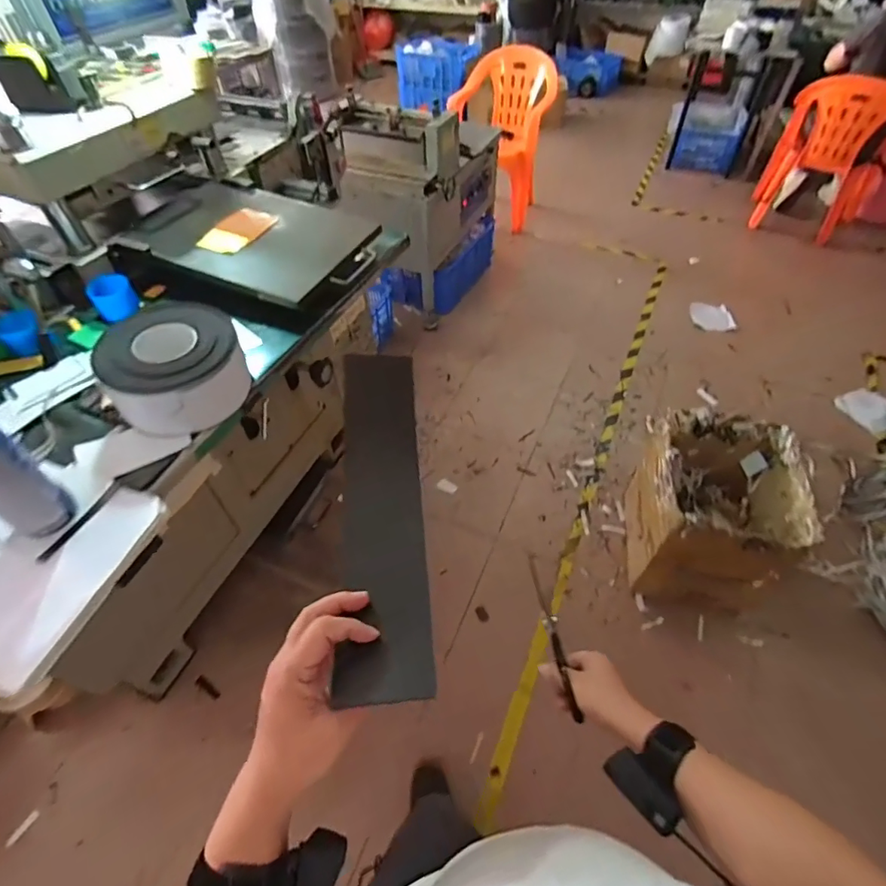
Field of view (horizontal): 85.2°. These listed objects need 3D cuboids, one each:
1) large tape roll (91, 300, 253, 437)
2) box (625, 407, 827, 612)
[{"bbox_3d":[-0.381,-0.106,0.700,0.177,0.102,0.195,-28,55,-20],"label":"large tape roll"},{"bbox_3d":[0.771,0.203,1.421,0.352,0.419,0.438,11,52,10],"label":"box"}]

